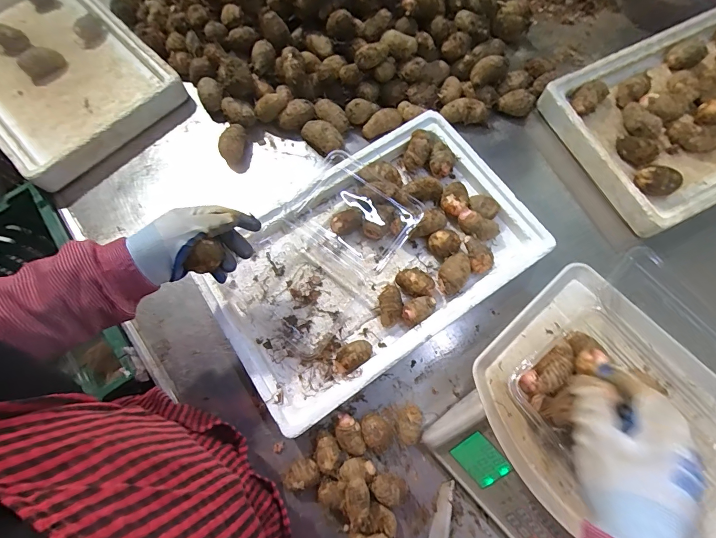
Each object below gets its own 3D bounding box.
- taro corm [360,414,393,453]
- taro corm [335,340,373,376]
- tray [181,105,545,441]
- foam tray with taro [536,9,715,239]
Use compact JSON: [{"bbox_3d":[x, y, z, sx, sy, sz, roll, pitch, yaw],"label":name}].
[{"bbox_3d":[0.025,0.217,0.482,0.037,0.029,0.047,-17,73,-4],"label":"taro corm"},{"bbox_3d":[-0.006,0.121,0.500,0.054,0.033,0.034,-25,73,-6],"label":"taro corm"},{"bbox_3d":[0.020,-0.021,0.543,0.465,0.047,0.292,-34,74,-9],"label":"tray"},{"bbox_3d":[0.592,-0.277,0.619,0.491,0.057,0.300,-26,73,-6],"label":"foam tray with taro"}]

